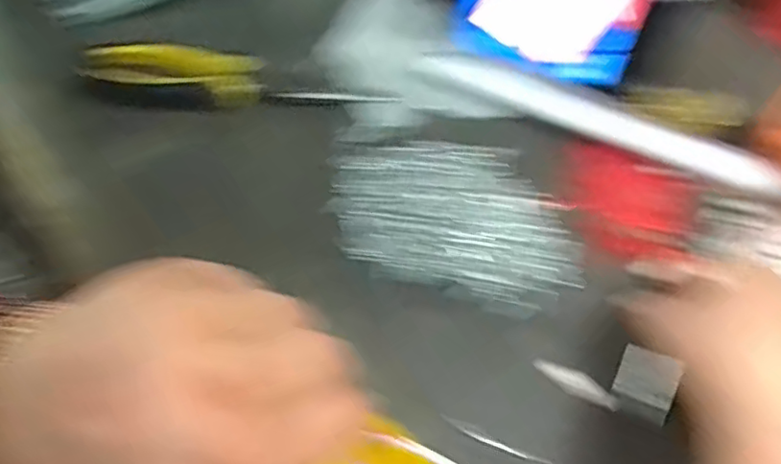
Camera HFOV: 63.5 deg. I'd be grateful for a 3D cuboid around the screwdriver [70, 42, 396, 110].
[{"bbox_3d":[-0.100,-0.094,0.401,0.194,0.025,0.033,6,57,1],"label":"screwdriver"}]

